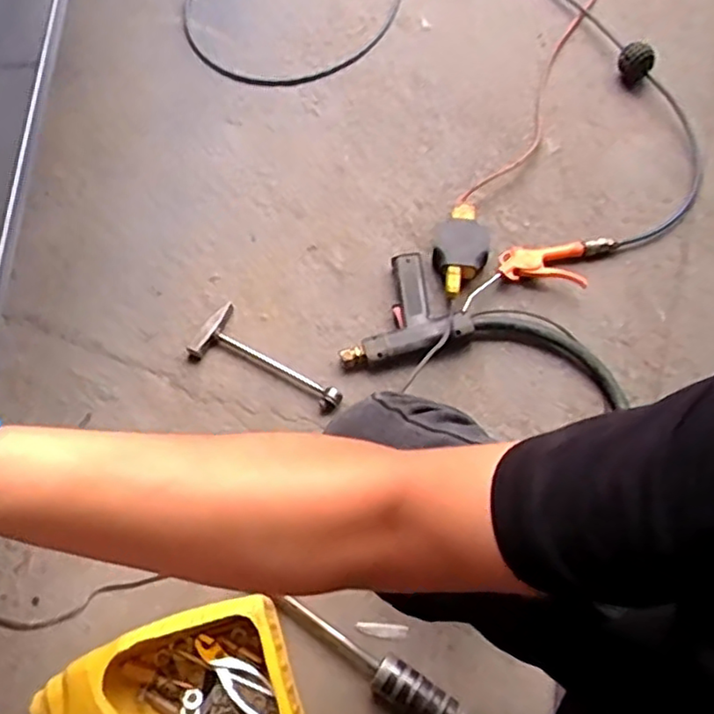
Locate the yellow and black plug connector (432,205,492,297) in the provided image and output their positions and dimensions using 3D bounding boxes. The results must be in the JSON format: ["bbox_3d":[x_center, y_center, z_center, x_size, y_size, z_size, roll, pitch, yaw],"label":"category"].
[{"bbox_3d":[0.162,-0.168,1.035,0.087,0.043,0.162,13,68,6],"label":"yellow and black plug connector"}]

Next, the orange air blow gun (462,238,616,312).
[{"bbox_3d":[0.281,-0.142,1.019,0.271,0.039,0.098,-13,68,-5],"label":"orange air blow gun"}]

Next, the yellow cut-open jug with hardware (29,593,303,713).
[{"bbox_3d":[-0.210,0.427,0.777,0.273,0.108,0.202,-19,69,-7],"label":"yellow cut-open jug with hardware"}]

